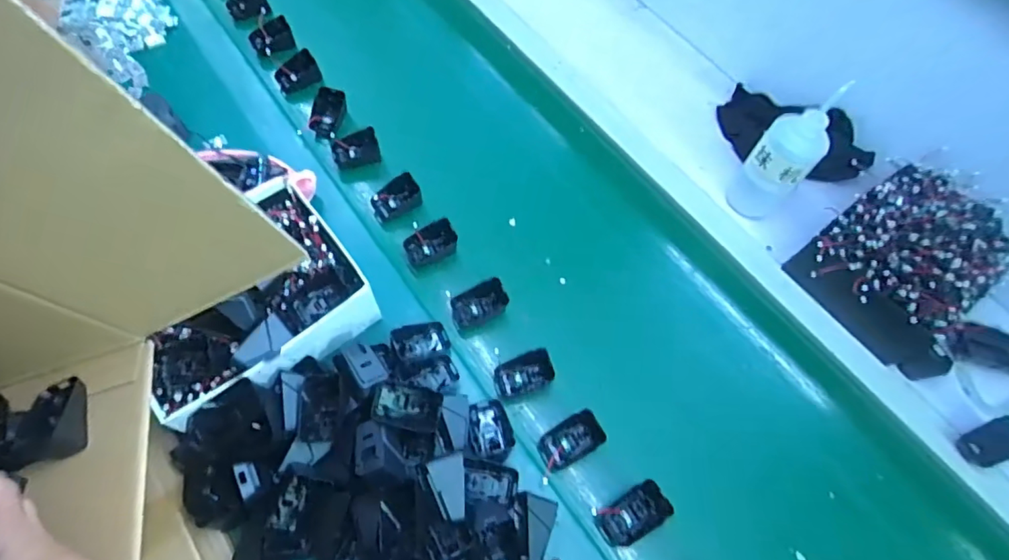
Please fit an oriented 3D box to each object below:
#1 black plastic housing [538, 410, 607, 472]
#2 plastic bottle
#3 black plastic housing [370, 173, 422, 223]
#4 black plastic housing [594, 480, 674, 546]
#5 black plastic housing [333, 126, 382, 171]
[{"bbox_3d":[0.073,0.177,0.589,0.073,0.021,0.041,-26,66,-17],"label":"black plastic housing"},{"bbox_3d":[0.385,-0.160,0.754,0.078,0.199,0.086,37,65,16],"label":"plastic bottle"},{"bbox_3d":[-0.152,-0.113,0.740,0.065,0.042,0.045,-26,66,-17],"label":"black plastic housing"},{"bbox_3d":[0.134,0.245,0.553,0.073,0.018,0.040,-26,66,-17],"label":"black plastic housing"},{"bbox_3d":[-0.215,-0.188,0.771,0.064,0.028,0.044,-13,63,-11],"label":"black plastic housing"}]

